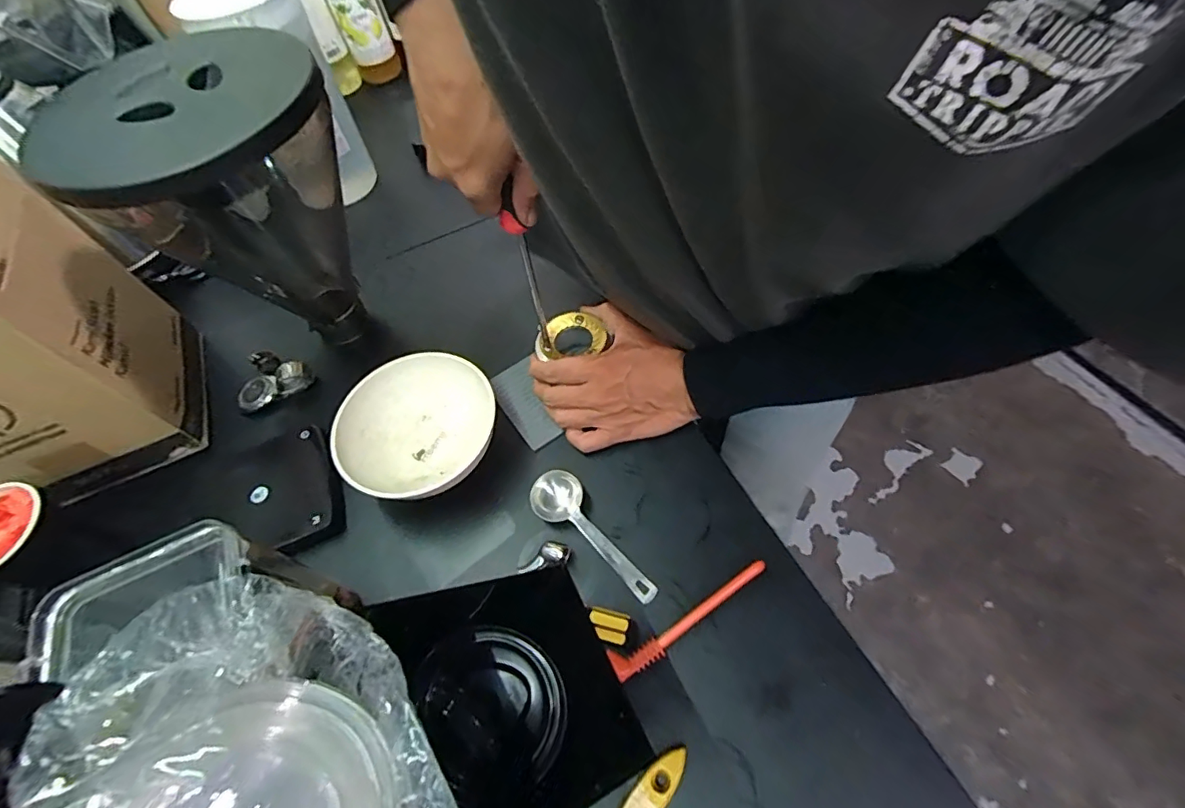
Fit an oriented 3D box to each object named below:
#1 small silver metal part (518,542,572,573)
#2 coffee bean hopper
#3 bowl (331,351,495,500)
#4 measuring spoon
[{"bbox_3d":[-0.040,0.128,0.428,0.045,0.018,0.021,-24,58,4],"label":"small silver metal part"},{"bbox_3d":[-0.294,-0.147,0.473,0.185,0.269,0.180,32,67,24],"label":"coffee bean hopper"},{"bbox_3d":[-0.162,0.018,0.483,0.114,0.059,0.137,15,60,14],"label":"bowl"},{"bbox_3d":[0.000,0.108,0.428,0.041,0.020,0.132,-40,63,-19],"label":"measuring spoon"}]

